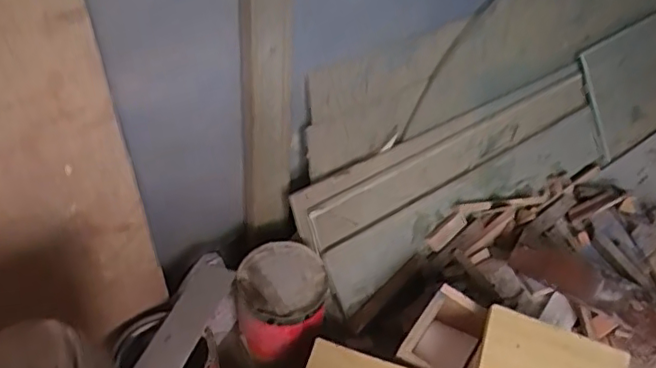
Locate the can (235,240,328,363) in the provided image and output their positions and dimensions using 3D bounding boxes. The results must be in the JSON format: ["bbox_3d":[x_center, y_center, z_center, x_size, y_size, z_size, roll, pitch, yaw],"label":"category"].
[{"bbox_3d":[-0.081,0.202,1.041,0.149,0.126,0.157,4,42,-3],"label":"can"}]

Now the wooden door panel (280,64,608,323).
[{"bbox_3d":[0.316,-0.028,1.293,0.865,0.240,0.020,-25,7,-30],"label":"wooden door panel"}]

